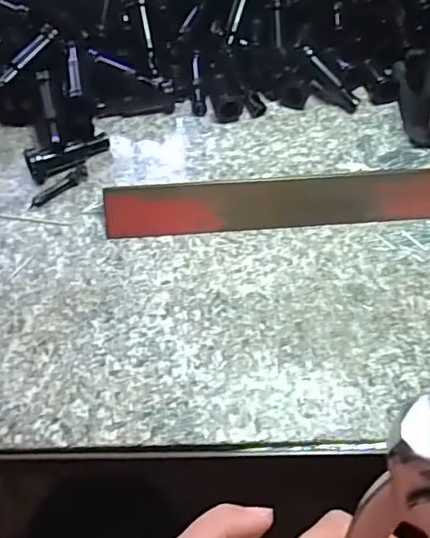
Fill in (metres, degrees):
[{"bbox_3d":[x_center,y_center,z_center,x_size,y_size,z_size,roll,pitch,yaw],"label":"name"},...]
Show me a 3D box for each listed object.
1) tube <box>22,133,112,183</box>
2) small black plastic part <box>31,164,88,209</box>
[{"bbox_3d":[-0.113,-0.091,0.446,0.067,0.022,0.017,-26,59,-17],"label":"tube"},{"bbox_3d":[-0.116,-0.063,0.428,0.049,0.009,0.011,-36,62,-22],"label":"small black plastic part"}]

